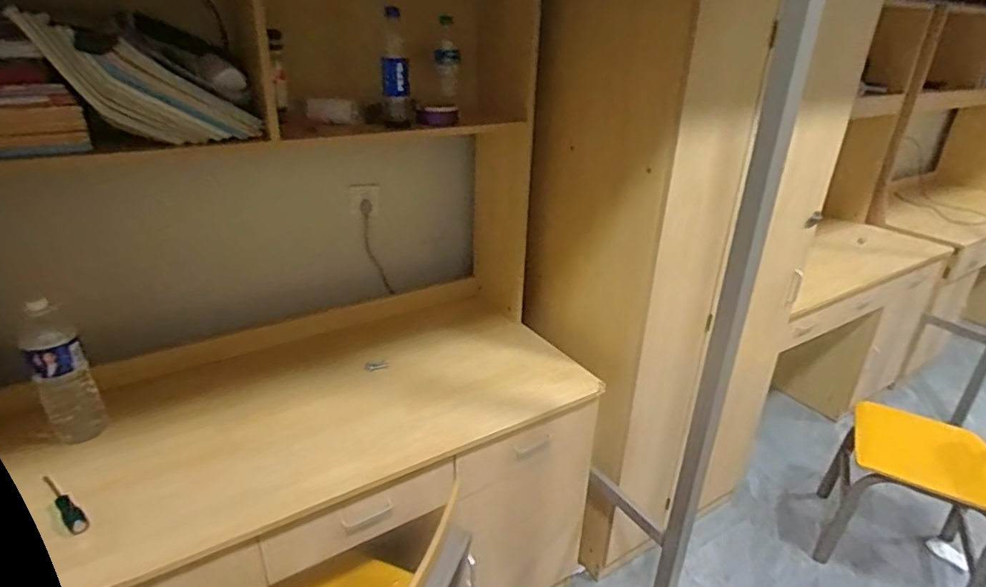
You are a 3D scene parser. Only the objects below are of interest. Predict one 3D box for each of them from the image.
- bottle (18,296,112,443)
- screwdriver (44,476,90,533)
[{"bbox_3d":[-0.806,0.157,1.051,0.074,0.294,0.089,25,34,39],"label":"bottle"},{"bbox_3d":[-0.738,0.353,0.959,0.178,0.034,0.027,20,32,37],"label":"screwdriver"}]

